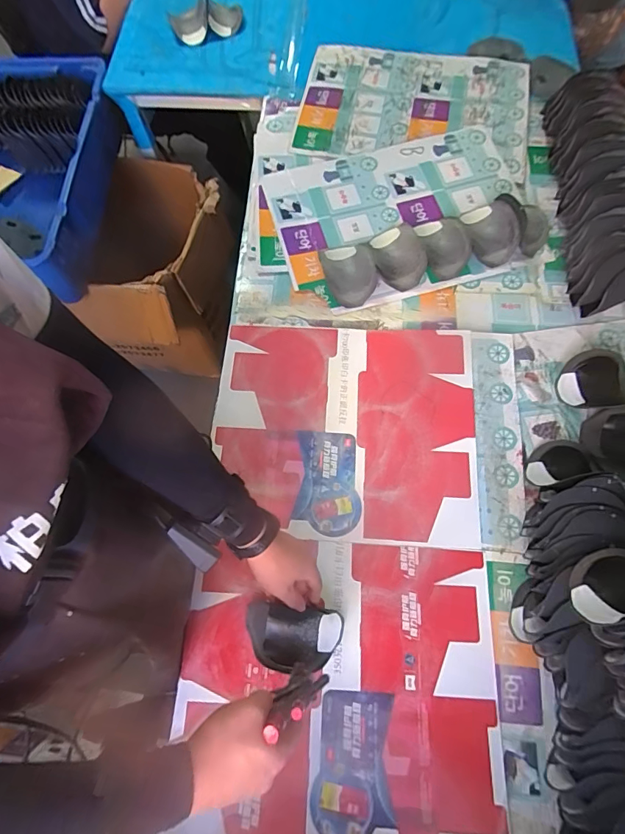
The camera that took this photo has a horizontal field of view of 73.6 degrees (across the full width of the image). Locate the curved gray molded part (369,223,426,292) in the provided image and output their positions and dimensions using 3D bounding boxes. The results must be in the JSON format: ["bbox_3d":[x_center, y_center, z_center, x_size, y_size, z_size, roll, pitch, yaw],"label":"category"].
[{"bbox_3d":[0.174,-0.326,0.847,0.097,0.044,0.143,-12,71,-5],"label":"curved gray molded part"}]

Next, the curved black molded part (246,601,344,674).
[{"bbox_3d":[-0.028,0.325,0.617,0.141,0.035,0.084,5,70,1],"label":"curved black molded part"}]

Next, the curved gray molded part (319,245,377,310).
[{"bbox_3d":[0.075,-0.287,0.833,0.095,0.031,0.142,-10,71,-4],"label":"curved gray molded part"}]

